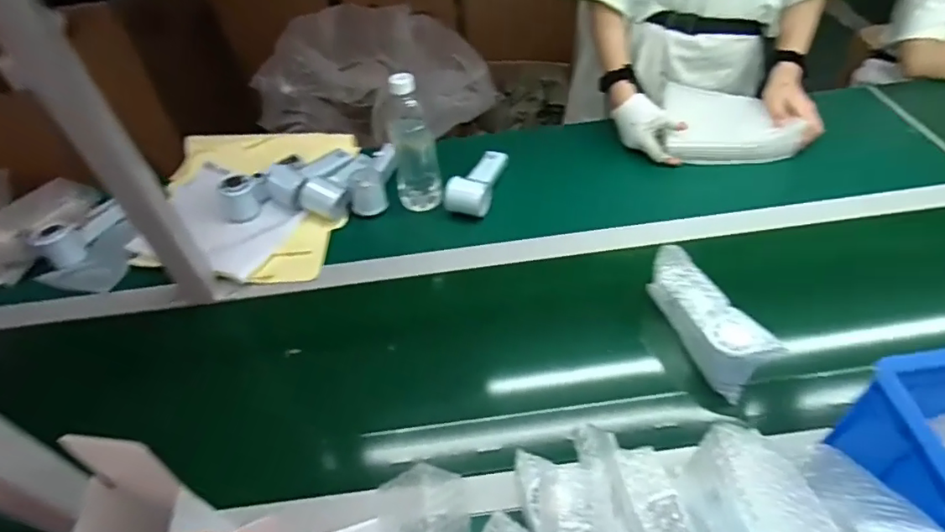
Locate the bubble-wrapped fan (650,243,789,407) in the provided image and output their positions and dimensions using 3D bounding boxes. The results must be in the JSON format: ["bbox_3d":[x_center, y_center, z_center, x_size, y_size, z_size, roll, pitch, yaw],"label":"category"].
[{"bbox_3d":[0.277,0.060,0.668,0.064,0.057,0.188,-21,50,-12],"label":"bubble-wrapped fan"}]

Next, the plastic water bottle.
[{"bbox_3d":[-0.093,-0.186,0.839,0.069,0.219,0.062,-12,49,-5],"label":"plastic water bottle"}]

